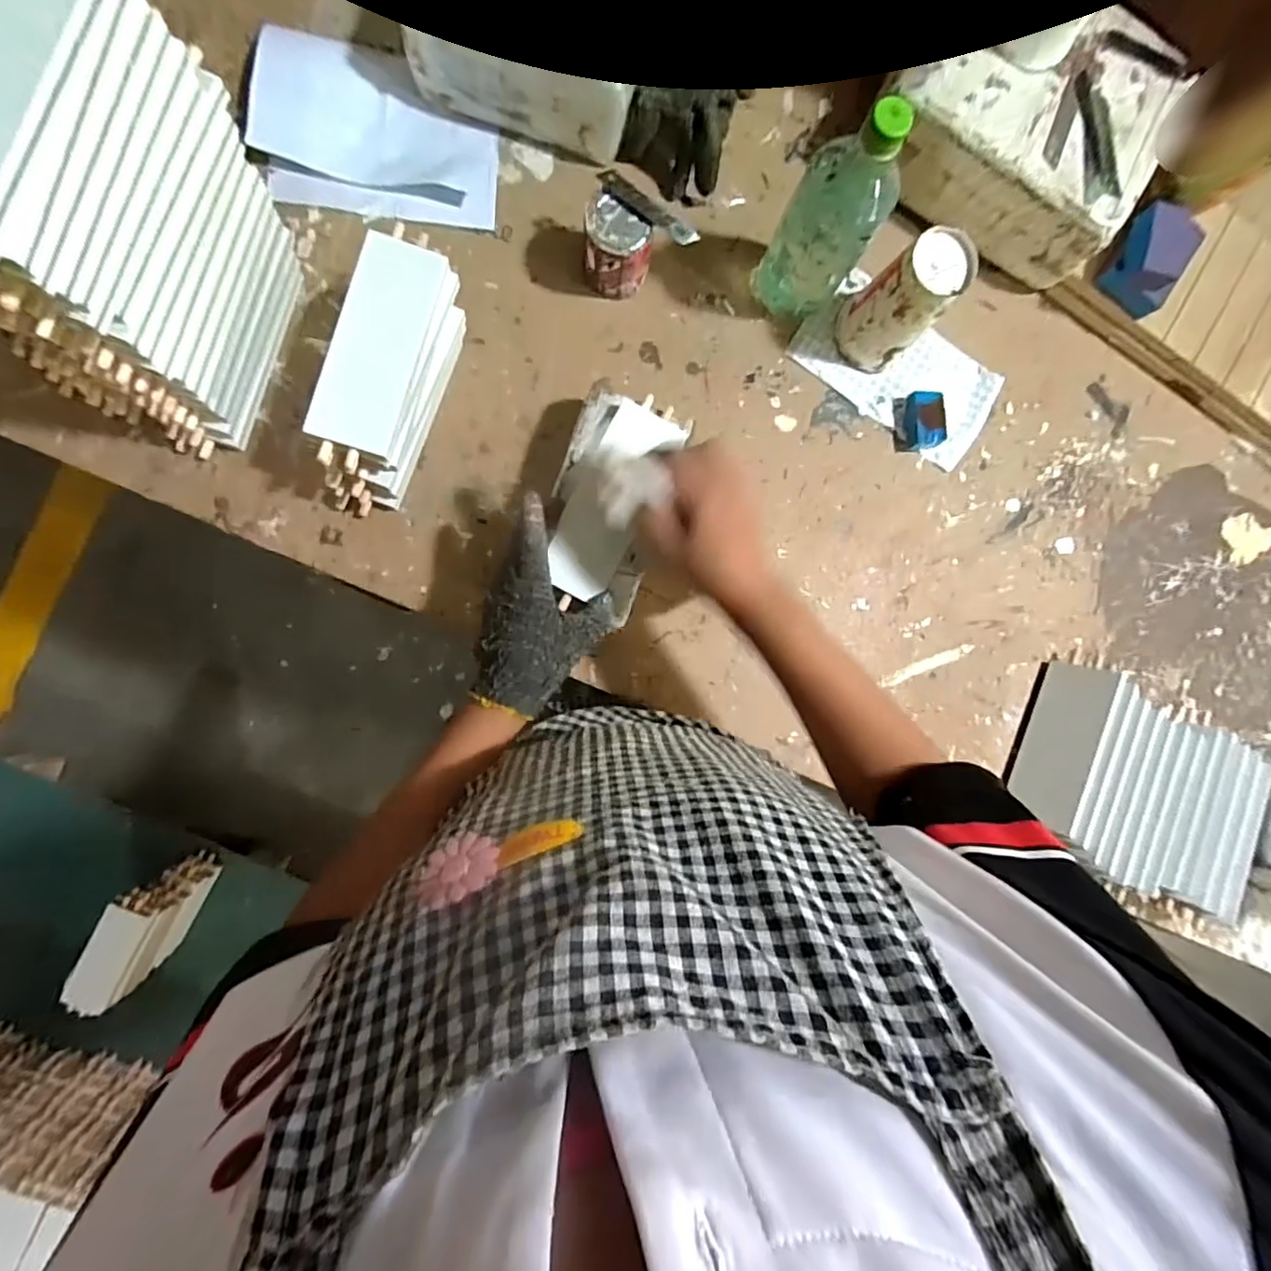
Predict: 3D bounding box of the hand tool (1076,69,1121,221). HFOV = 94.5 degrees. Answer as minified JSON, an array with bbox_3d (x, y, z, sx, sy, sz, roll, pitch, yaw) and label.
[{"bbox_3d":[0.441,-0.464,0.559,0.033,0.012,0.131,-9,93,-6],"label":"hand tool"}]

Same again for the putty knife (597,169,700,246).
[{"bbox_3d":[0.012,-0.379,0.525,0.099,0.012,0.018,31,88,-7],"label":"putty knife"}]

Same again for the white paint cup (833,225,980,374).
[{"bbox_3d":[0.252,-0.322,0.567,0.076,0.124,0.067,43,82,-5],"label":"white paint cup"}]

